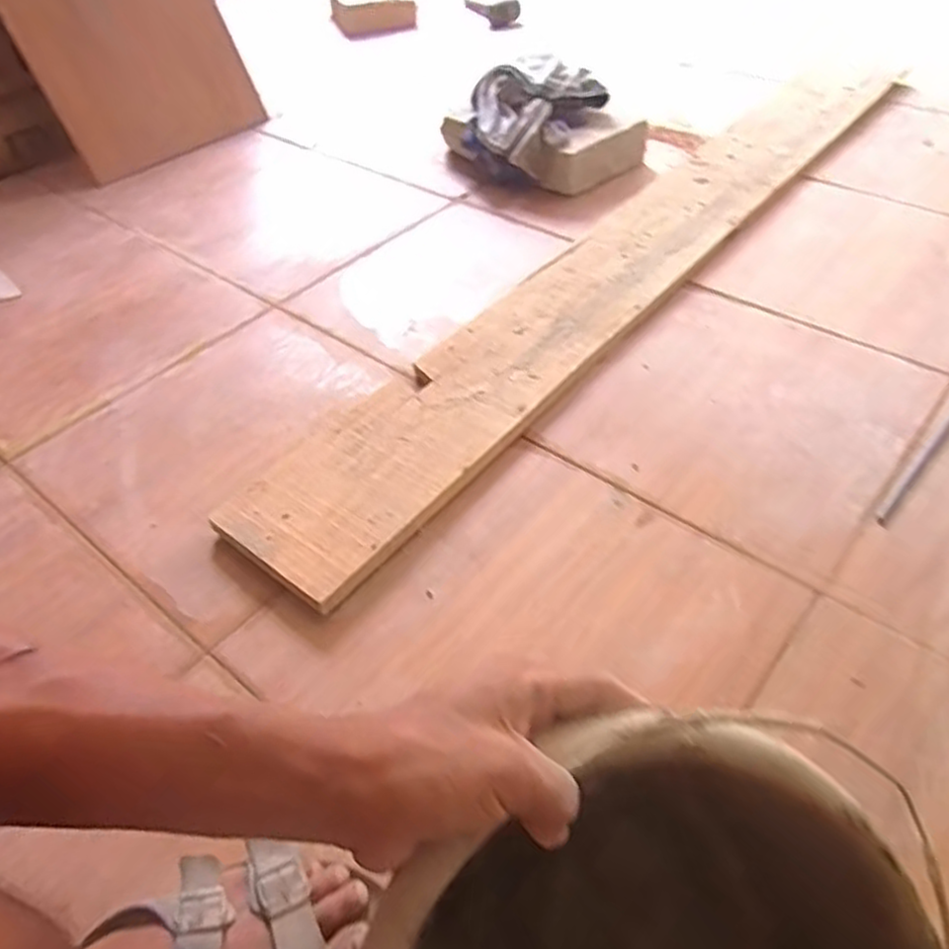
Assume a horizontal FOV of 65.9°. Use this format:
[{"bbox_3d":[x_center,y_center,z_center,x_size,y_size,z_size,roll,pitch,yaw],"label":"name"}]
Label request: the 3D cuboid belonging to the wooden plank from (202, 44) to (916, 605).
[{"bbox_3d":[0.233,-0.316,1.041,0.188,0.034,1.370,31,57,28],"label":"wooden plank"}]

